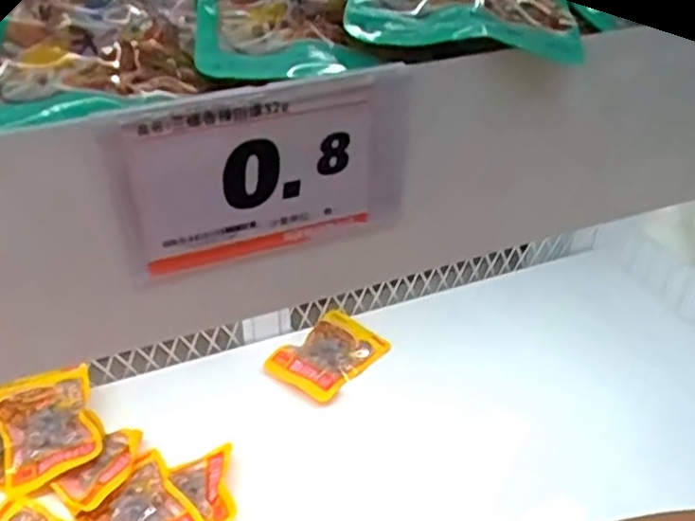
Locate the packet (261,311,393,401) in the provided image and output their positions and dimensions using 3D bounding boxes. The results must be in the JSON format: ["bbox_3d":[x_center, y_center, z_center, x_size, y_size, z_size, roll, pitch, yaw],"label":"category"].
[{"bbox_3d":[-0.020,0.099,0.754,0.087,0.017,0.118,27,43,30],"label":"packet"}]

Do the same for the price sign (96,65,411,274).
[{"bbox_3d":[-0.026,-0.028,0.235,0.097,0.061,0.004,-14,41,-18],"label":"price sign"}]

